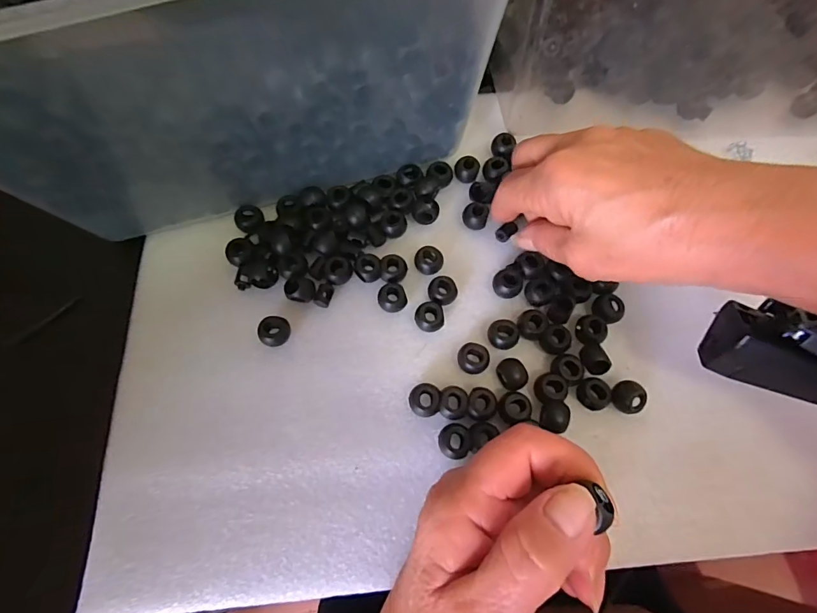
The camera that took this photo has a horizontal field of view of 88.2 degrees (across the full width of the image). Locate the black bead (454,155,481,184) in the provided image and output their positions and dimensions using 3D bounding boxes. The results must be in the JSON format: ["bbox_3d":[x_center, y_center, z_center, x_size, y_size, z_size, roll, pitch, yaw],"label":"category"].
[{"bbox_3d":[0.044,-0.103,0.317,0.018,0.012,0.016,16,68,4],"label":"black bead"}]

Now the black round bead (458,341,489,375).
[{"bbox_3d":[0.039,0.033,0.259,0.018,0.013,0.018,1,68,-2],"label":"black round bead"}]

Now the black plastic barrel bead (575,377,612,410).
[{"bbox_3d":[0.110,0.052,0.251,0.018,0.009,0.018,-17,70,-9],"label":"black plastic barrel bead"}]

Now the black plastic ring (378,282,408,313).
[{"bbox_3d":[-0.011,-0.006,0.274,0.018,0.011,0.018,1,68,-2],"label":"black plastic ring"}]

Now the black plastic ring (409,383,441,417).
[{"bbox_3d":[0.009,0.055,0.246,0.017,0.009,0.018,1,68,-2],"label":"black plastic ring"}]

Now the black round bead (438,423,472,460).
[{"bbox_3d":[0.026,0.076,0.239,0.017,0.010,0.019,-5,69,-5],"label":"black round bead"}]

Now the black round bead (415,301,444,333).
[{"bbox_3d":[0.013,0.007,0.269,0.018,0.013,0.018,1,68,-2],"label":"black round bead"}]

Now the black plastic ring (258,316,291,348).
[{"bbox_3d":[-0.086,0.016,0.270,0.019,0.007,0.019,1,68,-2],"label":"black plastic ring"}]

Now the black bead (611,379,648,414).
[{"bbox_3d":[0.130,0.053,0.250,0.017,0.011,0.018,-28,72,-13],"label":"black bead"}]

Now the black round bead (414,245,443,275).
[{"bbox_3d":[0.014,-0.030,0.286,0.018,0.013,0.018,1,68,-2],"label":"black round bead"}]

